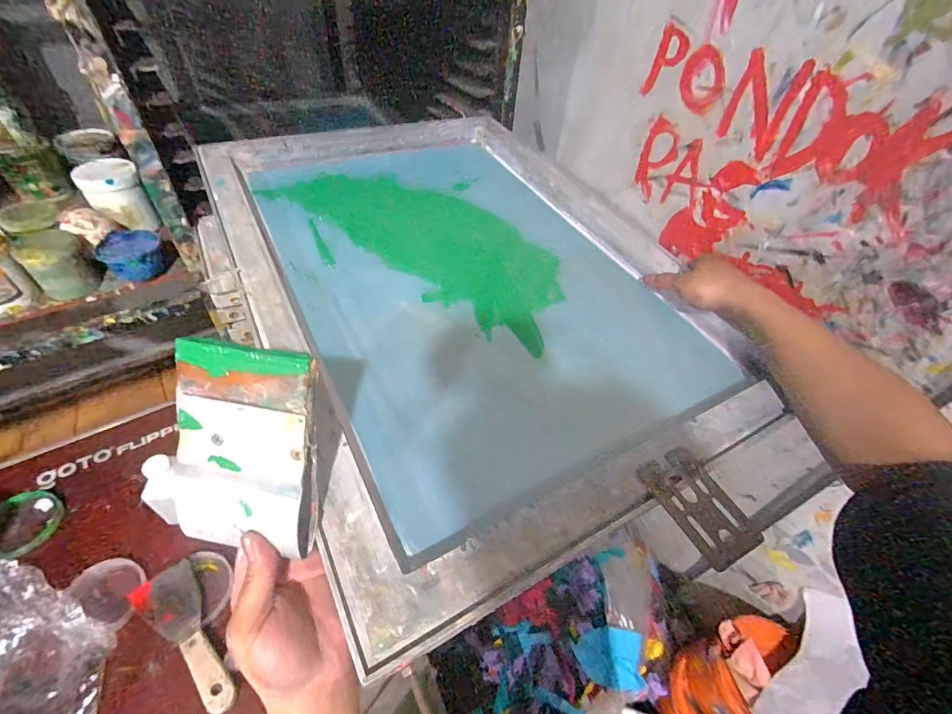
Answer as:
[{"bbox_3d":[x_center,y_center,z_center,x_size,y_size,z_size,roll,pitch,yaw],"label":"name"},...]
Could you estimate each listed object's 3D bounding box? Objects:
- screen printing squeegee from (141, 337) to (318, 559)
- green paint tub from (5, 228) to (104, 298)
[{"bbox_3d":[-0.141,0.051,0.258,0.096,0.121,0.023,13,8,6],"label":"screen printing squeegee"},{"bbox_3d":[-0.819,-0.189,0.835,0.100,0.114,0.102,37,55,27],"label":"green paint tub"}]

